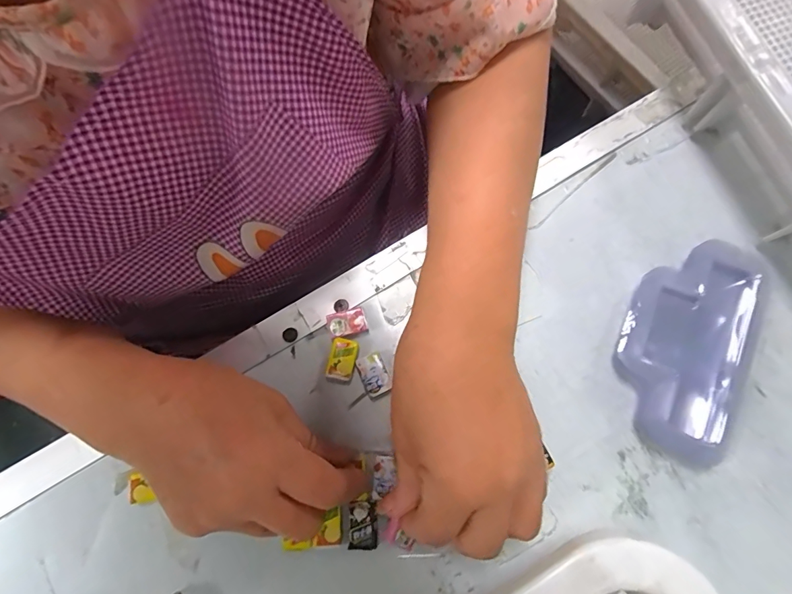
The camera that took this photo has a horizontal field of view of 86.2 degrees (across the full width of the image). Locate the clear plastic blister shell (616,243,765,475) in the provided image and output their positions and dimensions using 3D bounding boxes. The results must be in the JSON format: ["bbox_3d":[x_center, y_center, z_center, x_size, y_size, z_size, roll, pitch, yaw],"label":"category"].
[{"bbox_3d":[0.185,0.027,0.272,0.072,0.023,0.140,26,77,7],"label":"clear plastic blister shell"}]

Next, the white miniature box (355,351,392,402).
[{"bbox_3d":[-0.014,0.051,0.272,0.017,0.005,0.028,-22,76,-5],"label":"white miniature box"}]

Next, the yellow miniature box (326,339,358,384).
[{"bbox_3d":[-0.035,0.042,0.276,0.016,0.006,0.029,10,76,3],"label":"yellow miniature box"}]

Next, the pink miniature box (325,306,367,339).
[{"bbox_3d":[-0.033,0.017,0.282,0.024,0.008,0.016,-17,76,-4],"label":"pink miniature box"}]

